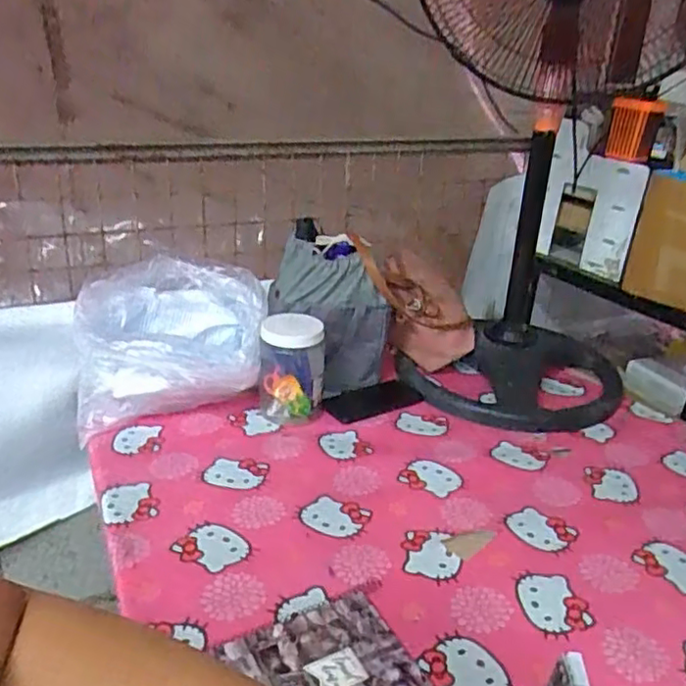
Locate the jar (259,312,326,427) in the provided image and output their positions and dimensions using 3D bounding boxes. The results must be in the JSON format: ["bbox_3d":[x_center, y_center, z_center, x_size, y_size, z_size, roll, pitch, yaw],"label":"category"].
[{"bbox_3d":[-0.082,0.045,1.018,0.096,0.157,0.082,1,24,-6],"label":"jar"}]

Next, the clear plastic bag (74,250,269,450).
[{"bbox_3d":[-0.268,0.004,1.017,0.281,0.212,0.193,-1,24,-10],"label":"clear plastic bag"}]

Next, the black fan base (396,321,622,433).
[{"bbox_3d":[0.320,0.041,1.173,0.351,0.086,0.329,3,24,-1],"label":"black fan base"}]

